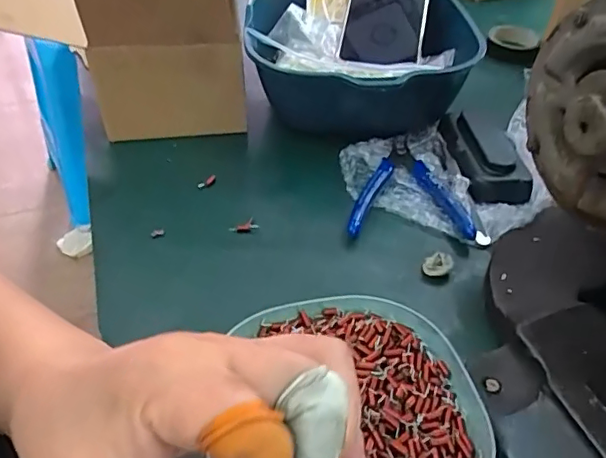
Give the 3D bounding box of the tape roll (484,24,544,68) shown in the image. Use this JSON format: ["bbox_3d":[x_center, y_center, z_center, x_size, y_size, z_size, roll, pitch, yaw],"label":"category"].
[{"bbox_3d":[0.227,-0.201,0.604,0.054,0.021,0.056,12,45,15],"label":"tape roll"}]

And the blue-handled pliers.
[{"bbox_3d":[0.084,-0.035,0.434,0.097,0.015,0.115,1,43,4],"label":"blue-handled pliers"}]

